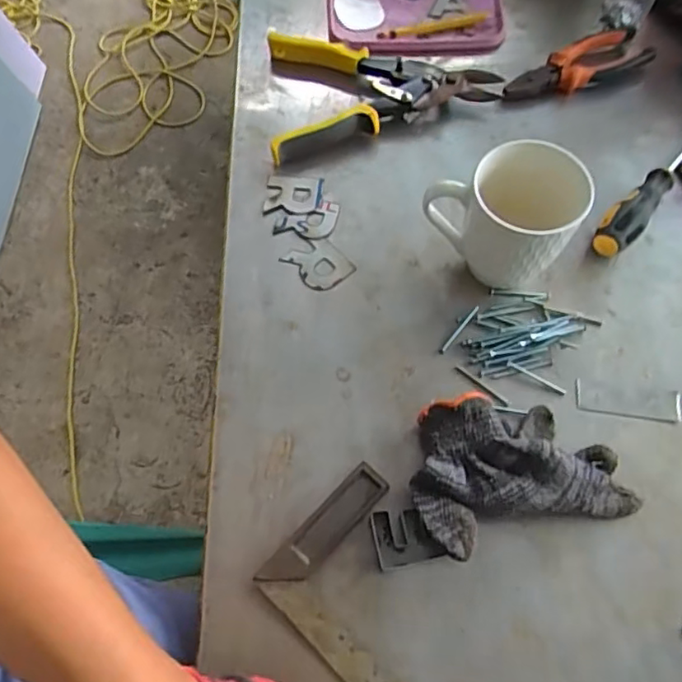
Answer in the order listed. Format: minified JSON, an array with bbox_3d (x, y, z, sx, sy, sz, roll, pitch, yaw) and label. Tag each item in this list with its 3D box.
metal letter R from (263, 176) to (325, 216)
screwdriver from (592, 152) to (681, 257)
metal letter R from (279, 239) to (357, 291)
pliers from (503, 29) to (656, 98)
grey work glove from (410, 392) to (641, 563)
[{"bbox_3d":[-0.044,-0.133,0.547,0.051,0.004,0.040,3,66,1],"label":"metal letter R"},{"bbox_3d":[0.292,-0.143,0.534,0.030,0.035,0.192,42,72,17],"label":"screwdriver"},{"bbox_3d":[-0.019,-0.067,0.519,0.043,0.005,0.050,-37,71,-16],"label":"metal letter R"},{"bbox_3d":[0.239,-0.275,0.597,0.159,0.023,0.053,-23,68,-11],"label":"pliers"},{"bbox_3d":[0.125,0.087,0.427,0.154,0.038,0.102,-13,66,-6],"label":"grey work glove"}]

